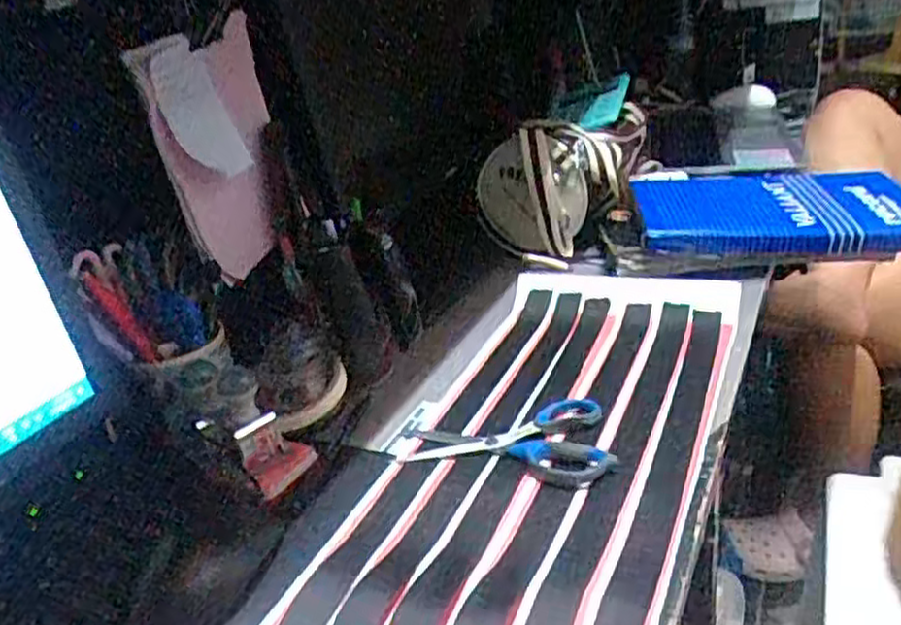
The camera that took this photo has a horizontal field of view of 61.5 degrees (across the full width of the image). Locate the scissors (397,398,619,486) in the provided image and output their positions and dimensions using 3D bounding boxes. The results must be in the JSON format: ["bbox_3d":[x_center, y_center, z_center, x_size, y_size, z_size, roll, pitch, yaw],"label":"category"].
[{"bbox_3d":[0.039,0.099,0.551,0.147,0.019,0.093,-6,25,3],"label":"scissors"}]

